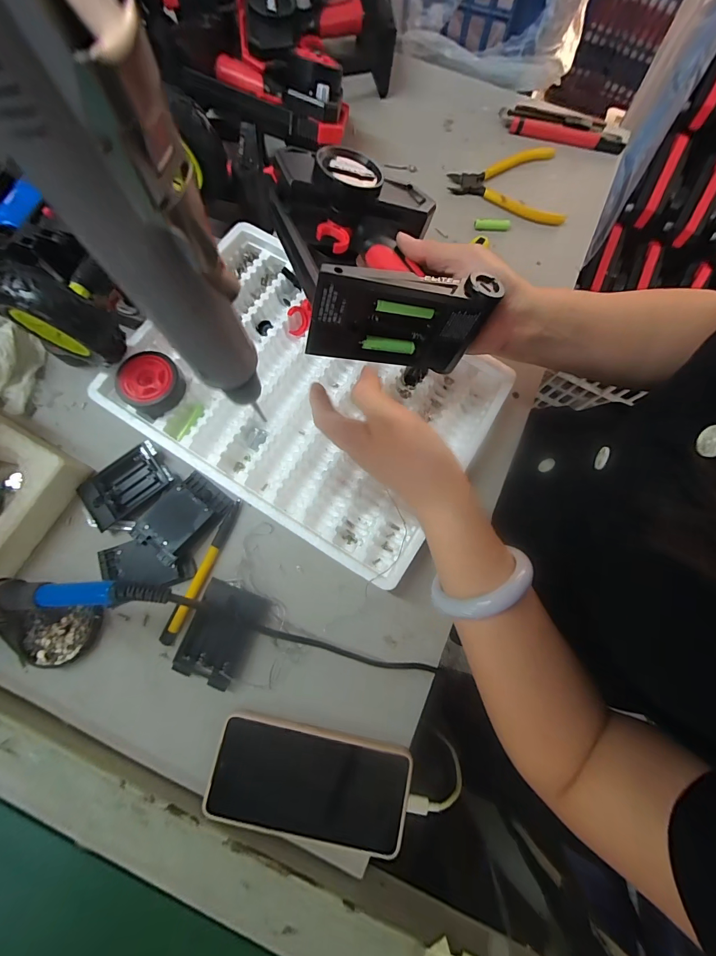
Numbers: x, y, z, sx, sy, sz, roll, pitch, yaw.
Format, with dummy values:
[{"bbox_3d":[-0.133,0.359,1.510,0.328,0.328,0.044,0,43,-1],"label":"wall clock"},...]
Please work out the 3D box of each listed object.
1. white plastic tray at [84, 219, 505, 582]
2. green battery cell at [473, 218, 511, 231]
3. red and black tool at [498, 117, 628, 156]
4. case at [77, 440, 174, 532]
[{"bbox_3d":[-0.050,-0.086,0.369,0.342,0.041,0.250,31,78,7],"label":"white plastic tray"},{"bbox_3d":[0.168,-0.314,0.442,0.045,0.009,0.013,-3,77,-2],"label":"green battery cell"},{"bbox_3d":[0.272,-0.458,0.476,0.159,0.013,0.018,16,77,2],"label":"red and black tool"},{"bbox_3d":[-0.229,0.010,0.353,0.086,0.016,0.060,-42,81,-10],"label":"case"}]

